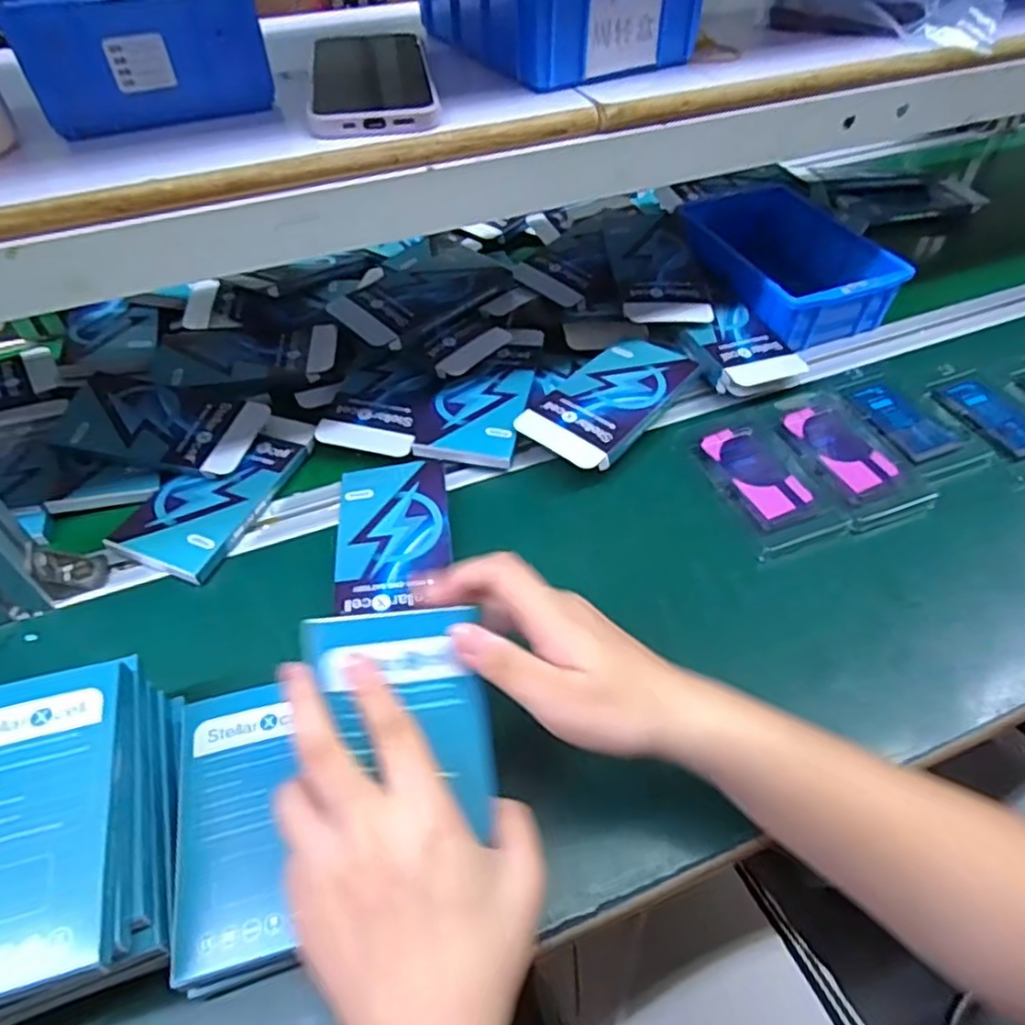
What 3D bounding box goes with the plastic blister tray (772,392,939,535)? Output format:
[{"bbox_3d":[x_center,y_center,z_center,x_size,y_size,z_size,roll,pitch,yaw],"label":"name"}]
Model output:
[{"bbox_3d":[0.254,-0.046,0.518,0.070,0.007,0.131,-13,51,-10],"label":"plastic blister tray"}]

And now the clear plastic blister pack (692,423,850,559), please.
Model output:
[{"bbox_3d":[0.182,-0.021,0.501,0.066,0.005,0.116,-19,52,-14],"label":"clear plastic blister pack"}]

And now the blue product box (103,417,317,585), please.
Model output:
[{"bbox_3d":[-0.215,-0.017,0.502,0.075,0.020,0.145,18,53,16],"label":"blue product box"}]

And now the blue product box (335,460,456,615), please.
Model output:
[{"bbox_3d":[-0.081,0.017,0.472,0.077,0.018,0.121,-7,50,-5],"label":"blue product box"}]

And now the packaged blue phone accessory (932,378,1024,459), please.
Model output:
[{"bbox_3d":[0.387,-0.077,0.550,0.047,0.005,0.089,-20,53,-16],"label":"packaged blue phone accessory"}]

